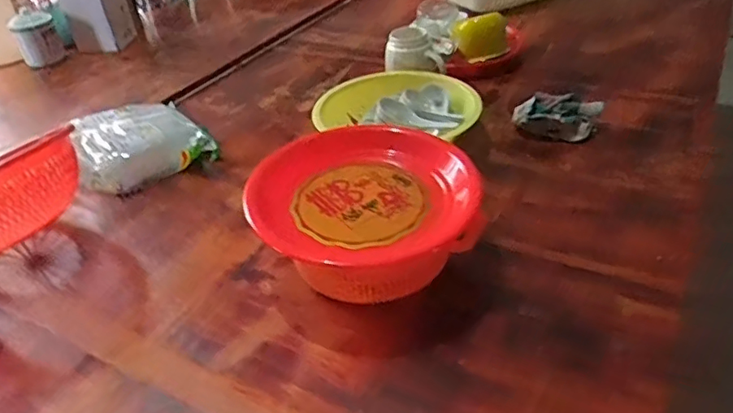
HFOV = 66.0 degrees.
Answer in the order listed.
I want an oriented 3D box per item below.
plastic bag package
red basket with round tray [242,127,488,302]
[{"bbox_3d":[-0.365,-0.106,0.904,0.199,0.069,0.181,-30,44,-28],"label":"plastic bag package"},{"bbox_3d":[-0.001,0.008,0.668,0.258,0.106,0.231,-8,38,-3],"label":"red basket with round tray"}]

